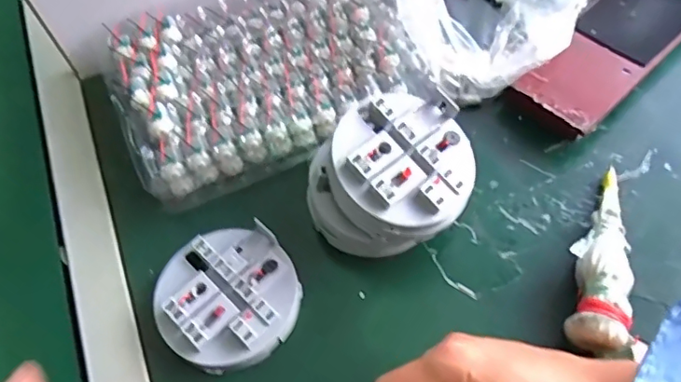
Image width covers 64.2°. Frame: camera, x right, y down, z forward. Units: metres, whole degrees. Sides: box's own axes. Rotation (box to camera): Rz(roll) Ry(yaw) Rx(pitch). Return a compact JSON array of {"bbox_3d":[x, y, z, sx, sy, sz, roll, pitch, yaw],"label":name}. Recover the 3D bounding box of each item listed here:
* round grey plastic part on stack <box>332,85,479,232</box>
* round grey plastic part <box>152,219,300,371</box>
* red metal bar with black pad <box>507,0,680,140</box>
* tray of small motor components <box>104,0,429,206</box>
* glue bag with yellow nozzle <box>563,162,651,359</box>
[{"bbox_3d":[0.046,-0.027,0.385,0.097,0.024,0.101,-2,58,3],"label":"round grey plastic part on stack"},{"bbox_3d":[-0.082,0.077,0.400,0.100,0.023,0.102,-3,58,5],"label":"round grey plastic part"},{"bbox_3d":[0.272,-0.152,0.505,0.291,0.034,0.085,-41,62,-18],"label":"red metal bar with black pad"},{"bbox_3d":[-0.065,-0.117,0.505,0.269,0.051,0.188,-23,58,-7],"label":"tray of small motor components"},{"bbox_3d":[0.191,0.047,0.384,0.050,0.035,0.147,11,60,14],"label":"glue bag with yellow nozzle"}]

